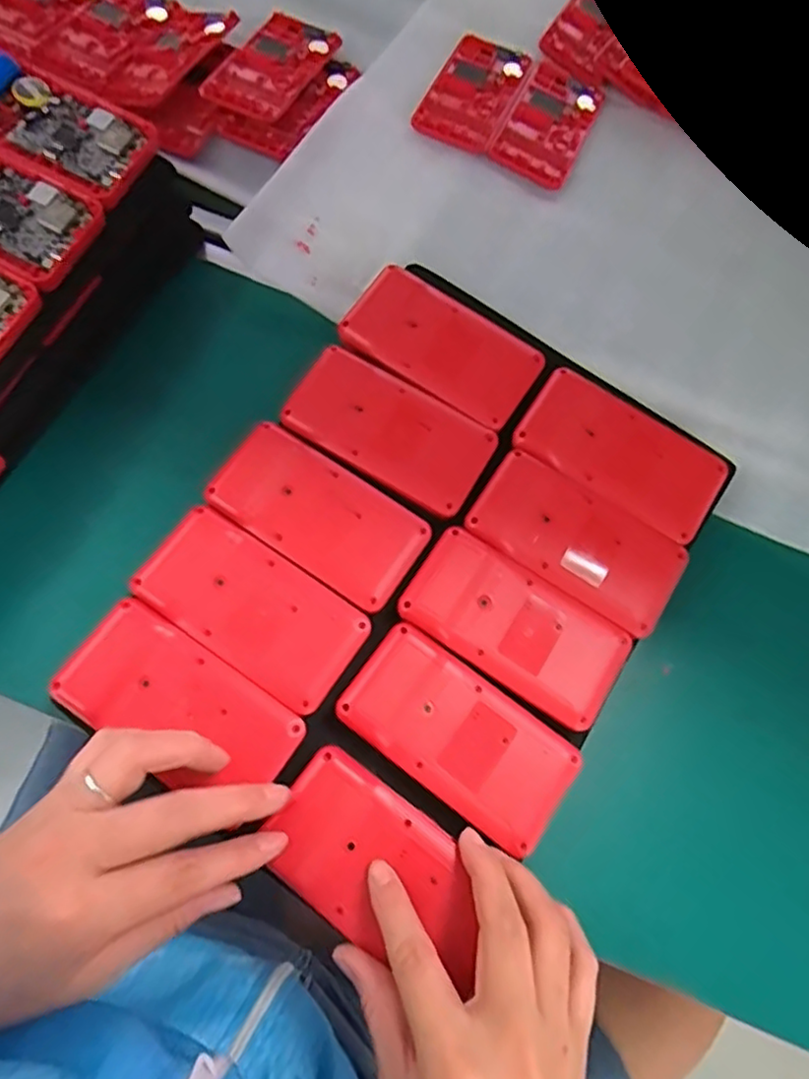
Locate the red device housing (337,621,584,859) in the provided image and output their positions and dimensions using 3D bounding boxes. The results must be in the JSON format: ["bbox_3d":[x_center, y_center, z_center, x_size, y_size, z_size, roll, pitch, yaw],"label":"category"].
[{"bbox_3d":[0.029,0.101,0.318,0.119,0.008,0.061,36,73,7],"label":"red device housing"}]

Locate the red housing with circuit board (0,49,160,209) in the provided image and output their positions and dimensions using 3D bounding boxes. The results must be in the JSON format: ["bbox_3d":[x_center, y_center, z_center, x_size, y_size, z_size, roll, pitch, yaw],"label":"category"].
[{"bbox_3d":[-0.210,-0.244,0.359,0.117,0.022,0.063,26,72,4],"label":"red housing with circuit board"}]

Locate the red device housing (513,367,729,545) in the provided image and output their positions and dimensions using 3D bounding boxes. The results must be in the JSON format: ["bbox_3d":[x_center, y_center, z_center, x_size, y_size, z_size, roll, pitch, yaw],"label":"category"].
[{"bbox_3d":[0.130,-0.051,0.369,0.119,0.011,0.063,33,72,7],"label":"red device housing"}]

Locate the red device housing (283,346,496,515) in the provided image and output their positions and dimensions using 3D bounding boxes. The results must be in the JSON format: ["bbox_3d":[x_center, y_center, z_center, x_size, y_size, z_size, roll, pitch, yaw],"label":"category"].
[{"bbox_3d":[-0.008,-0.066,0.365,0.117,0.013,0.060,30,72,6],"label":"red device housing"}]

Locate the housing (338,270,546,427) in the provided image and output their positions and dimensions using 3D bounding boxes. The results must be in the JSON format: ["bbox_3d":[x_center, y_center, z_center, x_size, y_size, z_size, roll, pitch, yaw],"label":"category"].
[{"bbox_3d":[0.024,-0.119,0.385,0.117,0.018,0.066,30,72,5],"label":"housing"}]

